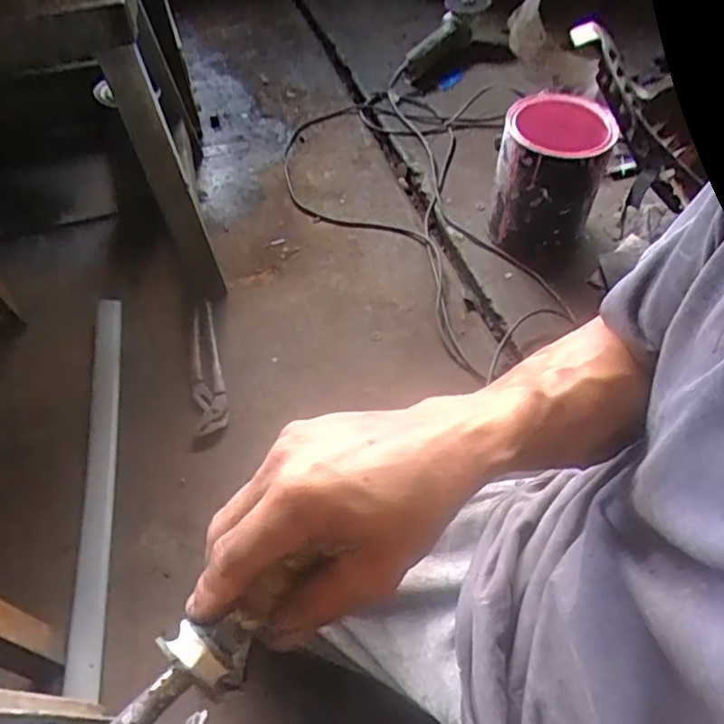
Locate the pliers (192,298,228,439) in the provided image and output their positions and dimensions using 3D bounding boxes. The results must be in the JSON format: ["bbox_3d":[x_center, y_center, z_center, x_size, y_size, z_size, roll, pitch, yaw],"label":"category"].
[{"bbox_3d":[-0.228,0.000,0.924,0.045,0.018,0.236,-4,57,-16],"label":"pliers"}]

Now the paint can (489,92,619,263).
[{"bbox_3d":[0.290,-0.284,0.983,0.154,0.202,0.159,13,54,12],"label":"paint can"}]

